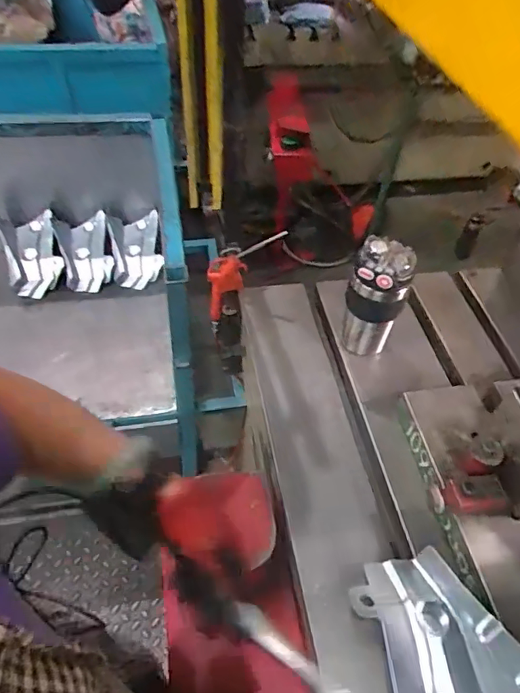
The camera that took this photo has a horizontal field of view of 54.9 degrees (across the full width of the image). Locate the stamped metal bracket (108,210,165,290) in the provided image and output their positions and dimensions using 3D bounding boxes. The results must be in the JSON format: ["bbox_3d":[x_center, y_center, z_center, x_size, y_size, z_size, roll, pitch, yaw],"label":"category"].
[{"bbox_3d":[-0.321,-0.249,1.307,0.125,0.118,0.149,-8,50,-11],"label":"stamped metal bracket"}]

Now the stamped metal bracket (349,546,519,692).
[{"bbox_3d":[0.182,0.305,0.502,0.148,0.069,0.195,-11,51,-14],"label":"stamped metal bracket"}]

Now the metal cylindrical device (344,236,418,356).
[{"bbox_3d":[0.165,-0.067,0.722,0.082,0.171,0.065,18,50,11],"label":"metal cylindrical device"}]

